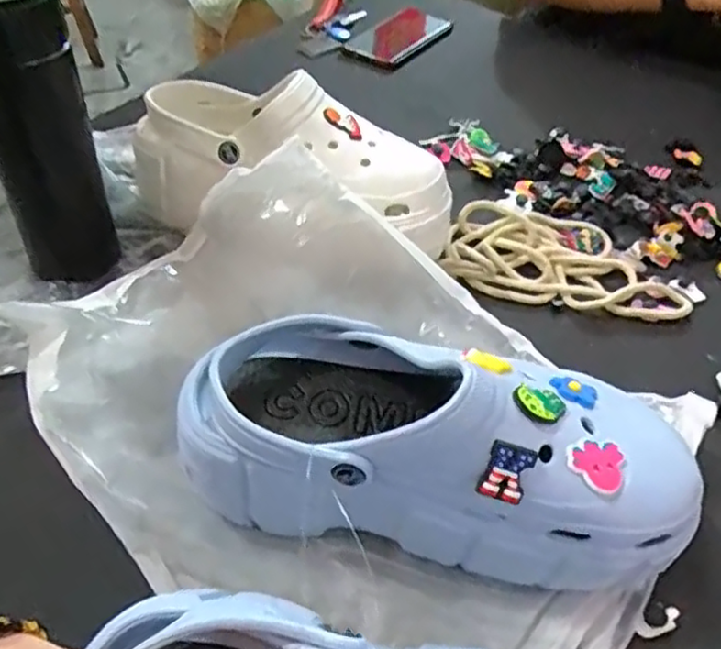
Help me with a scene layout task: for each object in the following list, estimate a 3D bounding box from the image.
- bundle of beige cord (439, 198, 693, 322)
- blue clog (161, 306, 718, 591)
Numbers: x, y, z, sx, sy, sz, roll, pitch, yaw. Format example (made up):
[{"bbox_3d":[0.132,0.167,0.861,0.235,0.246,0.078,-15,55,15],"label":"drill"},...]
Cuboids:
[{"bbox_3d":[0.159,-0.054,0.531,0.179,0.020,0.098,8,45,4],"label":"bundle of beige cord"},{"bbox_3d":[0.036,0.052,0.335,0.241,0.102,0.091,9,45,5],"label":"blue clog"}]

